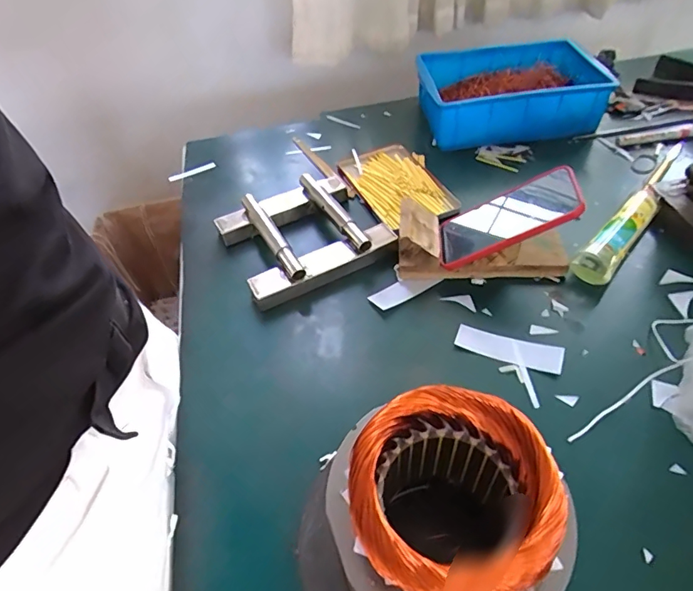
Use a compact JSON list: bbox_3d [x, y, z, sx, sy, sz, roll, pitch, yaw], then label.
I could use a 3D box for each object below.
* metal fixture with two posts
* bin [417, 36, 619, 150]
[{"bbox_3d":[-0.064,-0.087,0.643,0.190,0.060,0.190,-25,49,-19],"label":"metal fixture with two posts"},{"bbox_3d":[0.271,-0.349,0.808,0.288,0.097,0.196,-3,46,4],"label":"bin"}]

